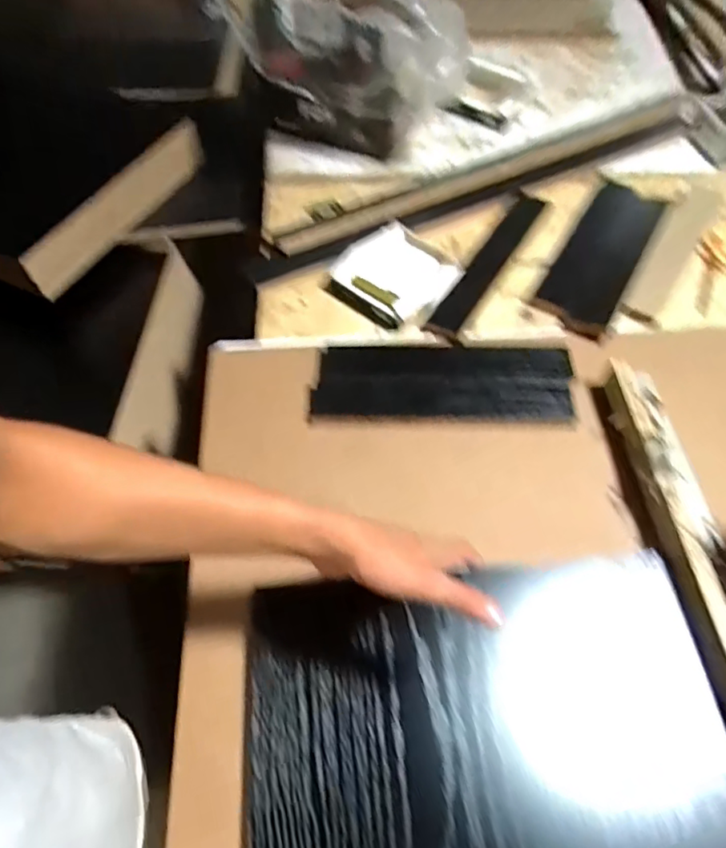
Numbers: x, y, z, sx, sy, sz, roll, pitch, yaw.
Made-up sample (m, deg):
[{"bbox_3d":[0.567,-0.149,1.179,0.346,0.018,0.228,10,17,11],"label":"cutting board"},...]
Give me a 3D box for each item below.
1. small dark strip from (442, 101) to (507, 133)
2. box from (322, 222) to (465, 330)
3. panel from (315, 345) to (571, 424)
[{"bbox_3d":[0.181,-0.500,0.955,0.145,0.022,0.022,-4,55,-38],"label":"small dark strip"},{"bbox_3d":[0.040,-0.197,0.773,0.140,0.031,0.135,34,63,20],"label":"box"},{"bbox_3d":[0.094,-0.054,0.678,0.298,0.012,0.111,-1,57,-1],"label":"panel"}]

